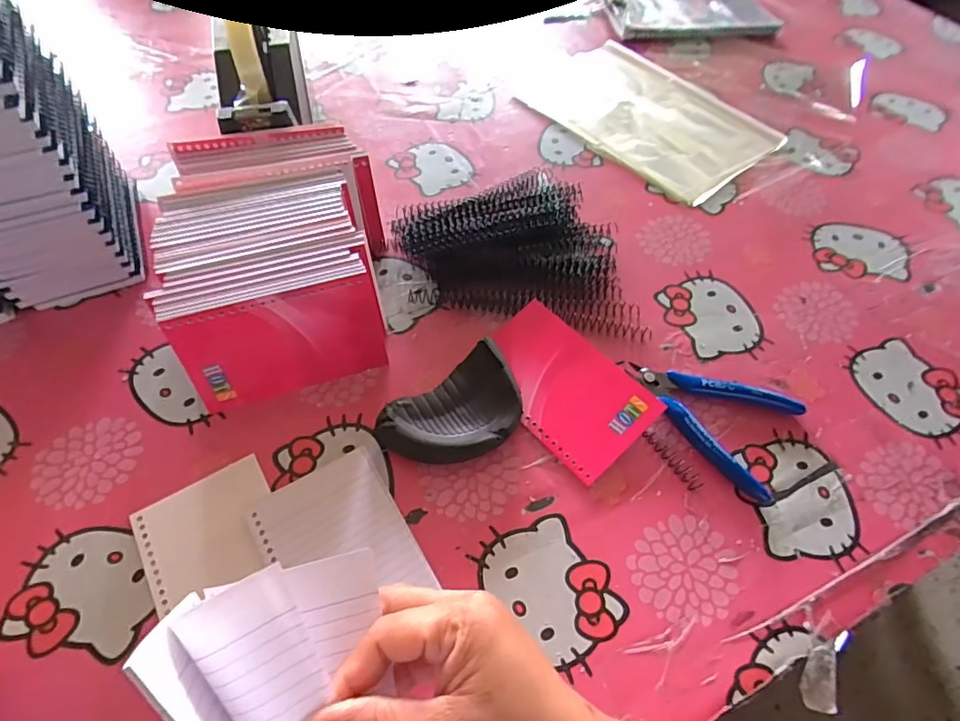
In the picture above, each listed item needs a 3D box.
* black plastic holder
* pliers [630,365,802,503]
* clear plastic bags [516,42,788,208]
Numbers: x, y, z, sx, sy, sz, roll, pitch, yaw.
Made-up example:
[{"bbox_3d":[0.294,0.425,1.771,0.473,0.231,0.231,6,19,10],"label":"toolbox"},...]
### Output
[{"bbox_3d":[-0.017,0.039,0.357,0.097,0.031,0.066,-30,63,-19],"label":"black plastic holder"},{"bbox_3d":[0.162,0.040,0.374,0.116,0.014,0.082,26,60,14],"label":"pliers"},{"bbox_3d":[0.184,-0.278,0.583,0.171,0.009,0.260,-36,65,-22],"label":"clear plastic bags"}]

